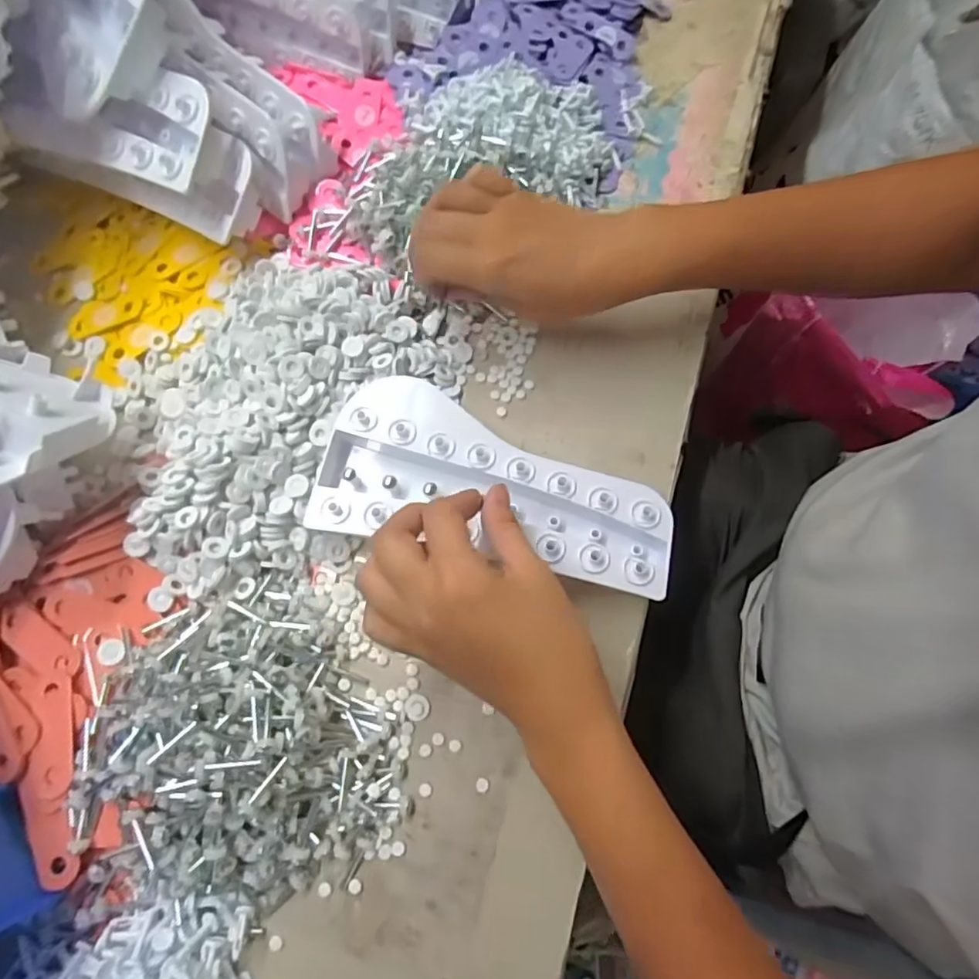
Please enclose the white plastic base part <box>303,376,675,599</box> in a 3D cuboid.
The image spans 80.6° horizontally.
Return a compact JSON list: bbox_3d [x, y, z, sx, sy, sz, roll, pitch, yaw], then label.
[{"bbox_3d":[0.004,0.005,0.380,0.227,0.030,0.108,19,74,7],"label":"white plastic base part"}]

